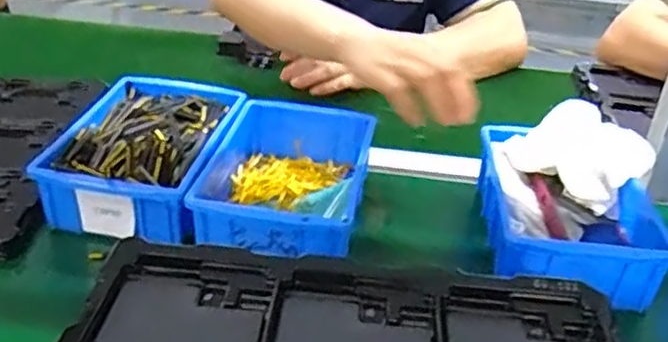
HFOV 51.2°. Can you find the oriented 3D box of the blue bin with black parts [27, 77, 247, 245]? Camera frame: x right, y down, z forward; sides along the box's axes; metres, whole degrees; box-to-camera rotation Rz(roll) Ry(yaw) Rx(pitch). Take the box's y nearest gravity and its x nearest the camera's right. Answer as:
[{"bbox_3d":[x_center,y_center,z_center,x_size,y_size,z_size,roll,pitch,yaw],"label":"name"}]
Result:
[{"bbox_3d":[-0.175,-0.025,0.671,0.142,0.049,0.228,8,32,6],"label":"blue bin with black parts"}]

